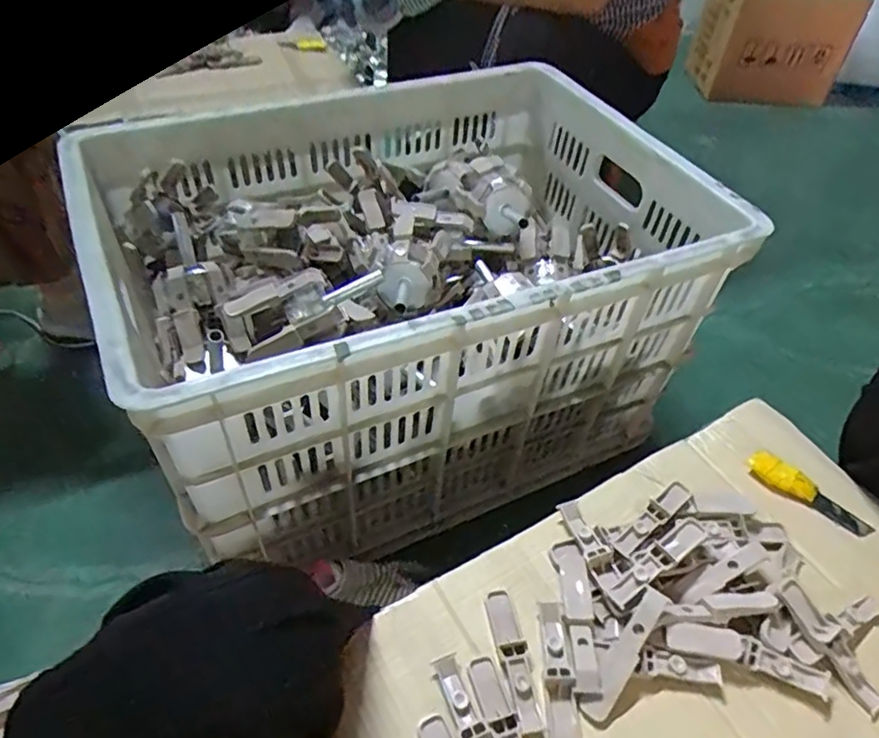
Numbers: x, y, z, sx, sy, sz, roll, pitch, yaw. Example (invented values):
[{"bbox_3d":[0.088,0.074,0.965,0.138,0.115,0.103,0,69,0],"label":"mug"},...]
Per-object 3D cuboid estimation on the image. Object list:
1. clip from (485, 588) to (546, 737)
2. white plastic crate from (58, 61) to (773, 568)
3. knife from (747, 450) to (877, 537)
[{"bbox_3d":[0.055,0.207,0.435,0.020,0.009,0.096,-7,49,-11],"label":"clip"},{"bbox_3d":[-0.032,-0.092,0.807,0.673,0.385,0.501,-21,51,-22],"label":"white plastic crate"},{"bbox_3d":[0.338,0.114,0.552,0.109,0.015,0.025,34,54,24],"label":"knife"}]

